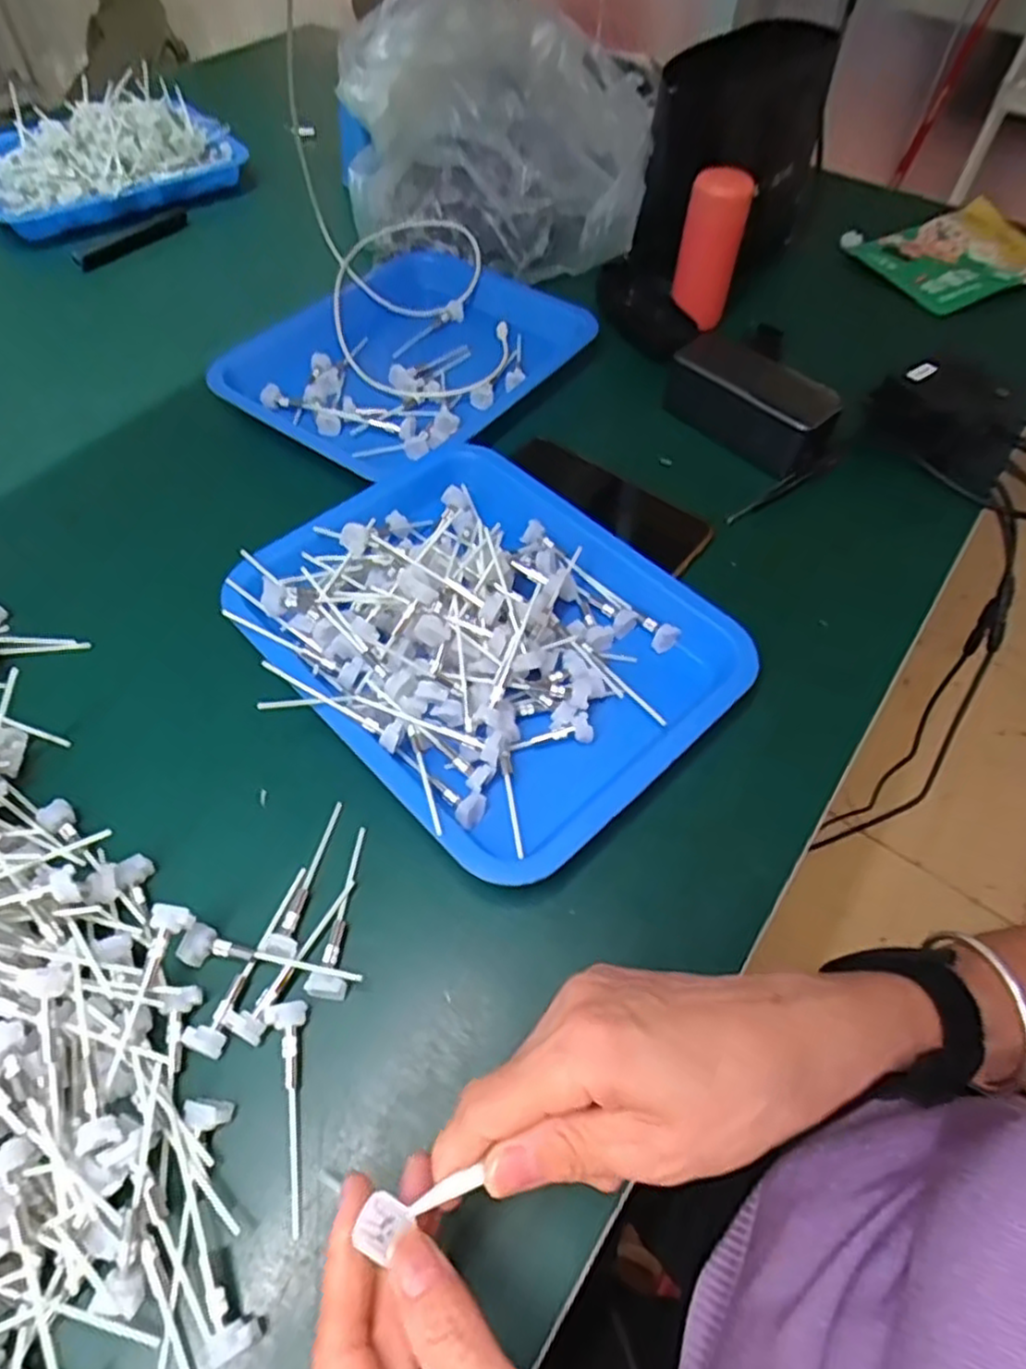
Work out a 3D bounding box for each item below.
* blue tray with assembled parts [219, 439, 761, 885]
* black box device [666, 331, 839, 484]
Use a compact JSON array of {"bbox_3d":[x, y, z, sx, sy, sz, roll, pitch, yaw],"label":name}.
[{"bbox_3d":[-0.020,-0.039,0.439,0.284,0.047,0.225,40,63,22],"label":"blue tray with assembled parts"},{"bbox_3d":[0.185,-0.223,0.562,0.057,0.044,0.134,-38,65,-24],"label":"black box device"}]

